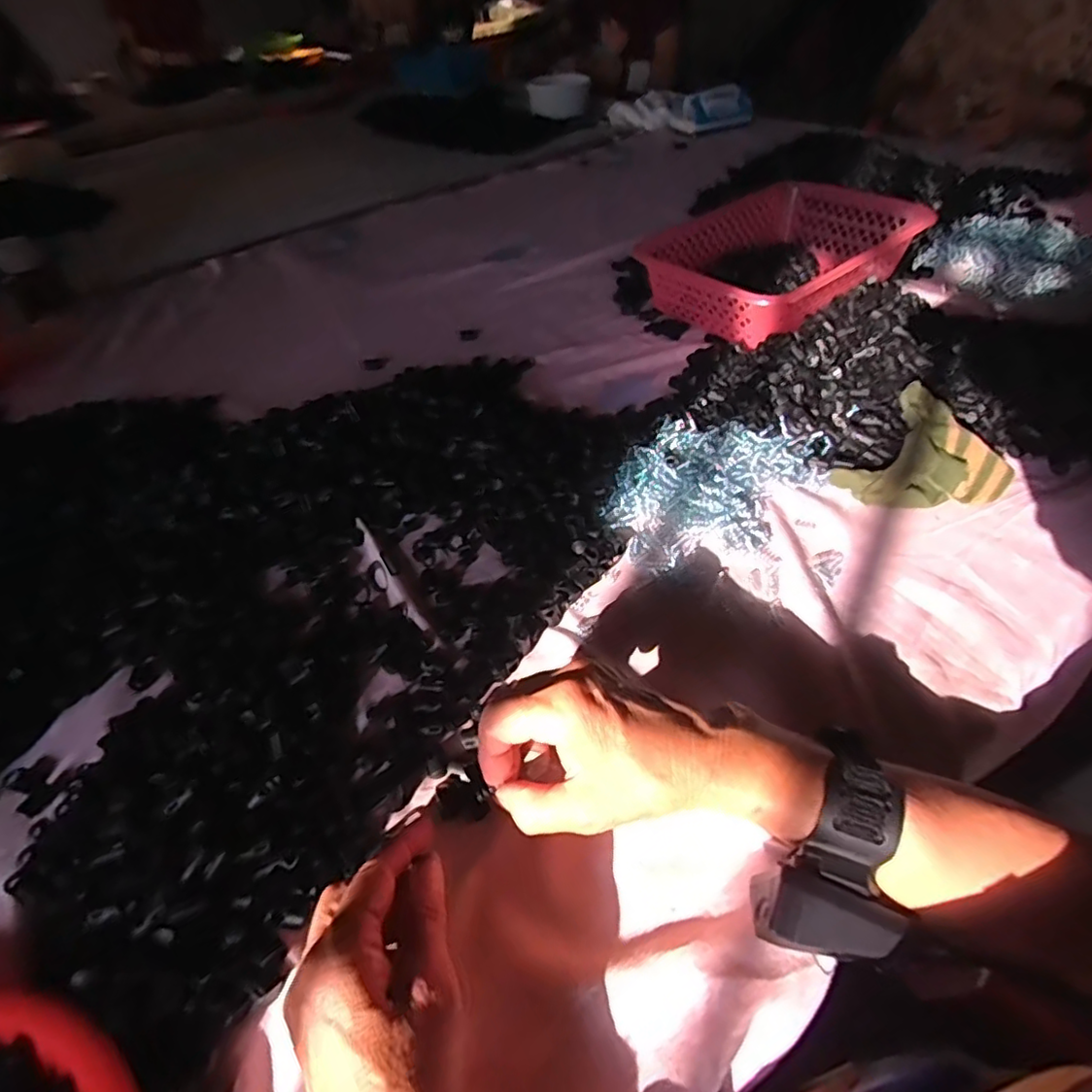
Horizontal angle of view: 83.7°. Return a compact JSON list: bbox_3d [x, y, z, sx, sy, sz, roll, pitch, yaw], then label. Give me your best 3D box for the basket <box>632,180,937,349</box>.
[{"bbox_3d":[0.284,-0.340,0.745,0.287,0.095,0.210,-31,50,-20],"label":"basket"}]

